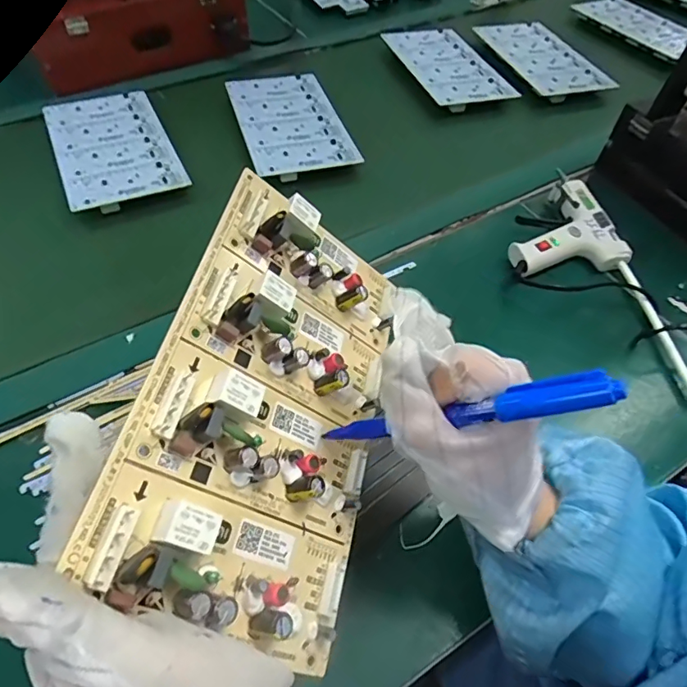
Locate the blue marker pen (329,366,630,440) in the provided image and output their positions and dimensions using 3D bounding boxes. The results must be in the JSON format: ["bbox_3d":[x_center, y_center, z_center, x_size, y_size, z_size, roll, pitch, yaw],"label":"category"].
[{"bbox_3d":[0.047,0.030,0.211,0.130,0.008,0.012,-17,46,32],"label":"blue marker pen"}]

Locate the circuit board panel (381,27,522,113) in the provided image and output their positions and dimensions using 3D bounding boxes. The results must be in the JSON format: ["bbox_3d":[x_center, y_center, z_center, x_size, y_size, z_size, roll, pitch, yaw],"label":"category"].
[{"bbox_3d":[0.139,-0.388,0.682,0.112,0.025,0.205,-21,58,-17],"label":"circuit board panel"}]

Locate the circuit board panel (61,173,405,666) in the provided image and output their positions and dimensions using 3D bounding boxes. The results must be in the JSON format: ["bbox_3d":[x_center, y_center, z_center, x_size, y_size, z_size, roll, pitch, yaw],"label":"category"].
[{"bbox_3d":[-0.027,0.022,0.238,0.120,0.017,0.209,33,55,-29],"label":"circuit board panel"}]

